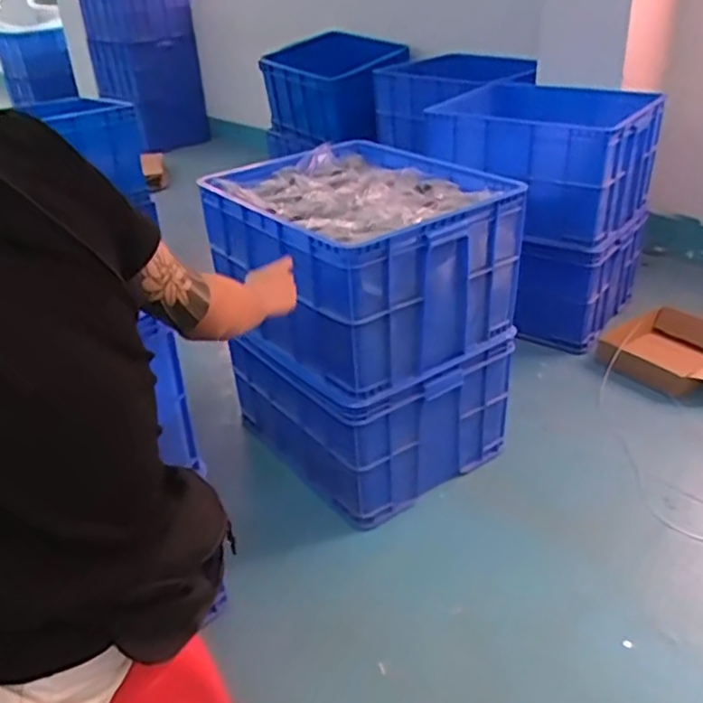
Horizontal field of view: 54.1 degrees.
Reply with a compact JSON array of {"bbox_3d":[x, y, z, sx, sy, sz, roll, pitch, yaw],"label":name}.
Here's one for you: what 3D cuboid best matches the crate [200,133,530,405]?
[{"bbox_3d":[0.013,-0.205,1.528,0.471,0.352,0.575,-24,36,-31],"label":"crate"}]

